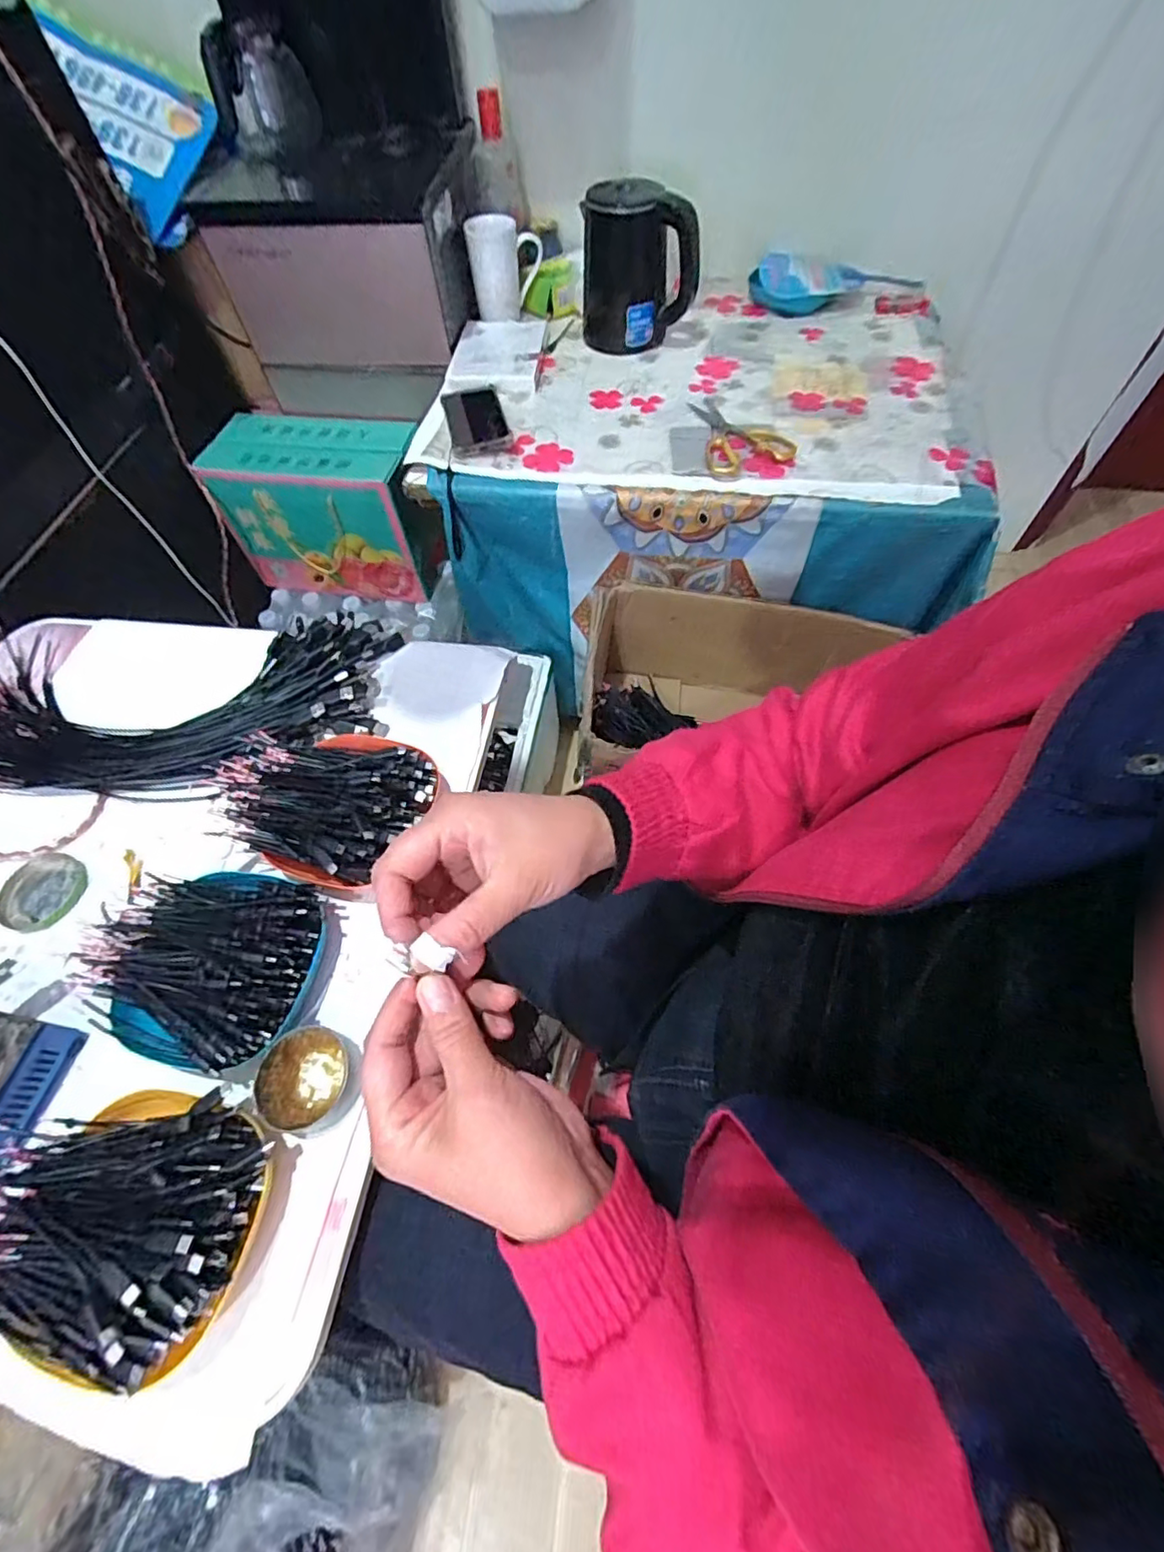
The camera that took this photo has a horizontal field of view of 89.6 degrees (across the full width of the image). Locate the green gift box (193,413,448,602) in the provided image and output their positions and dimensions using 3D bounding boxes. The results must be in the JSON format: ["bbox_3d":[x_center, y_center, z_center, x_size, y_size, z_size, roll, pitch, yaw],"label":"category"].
[{"bbox_3d":[-0.425,-0.465,1.026,0.322,0.234,0.162,6,60,6],"label":"green gift box"}]

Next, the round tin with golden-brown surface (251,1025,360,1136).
[{"bbox_3d":[-0.191,0.211,0.409,0.057,0.030,0.063,6,60,6],"label":"round tin with golden-brown surface"}]

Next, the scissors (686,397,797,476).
[{"bbox_3d":[0.201,-0.456,0.770,0.109,0.012,0.172,-13,60,-5],"label":"scissors"}]

